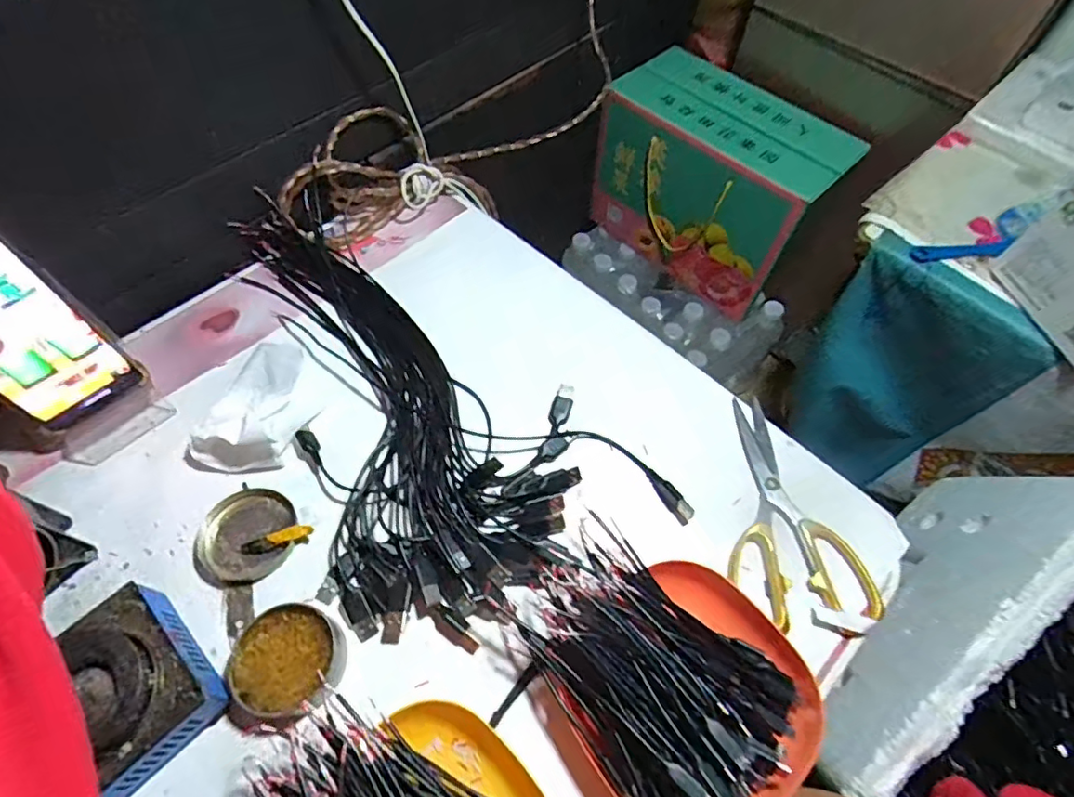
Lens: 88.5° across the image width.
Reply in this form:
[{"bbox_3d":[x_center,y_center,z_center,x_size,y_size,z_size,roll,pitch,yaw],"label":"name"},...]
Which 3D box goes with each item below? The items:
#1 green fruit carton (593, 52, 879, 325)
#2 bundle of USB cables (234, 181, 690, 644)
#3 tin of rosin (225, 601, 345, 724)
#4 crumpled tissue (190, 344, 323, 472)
[{"bbox_3d":[0.261,-0.320,0.837,0.154,0.235,0.327,-40,69,-21],"label":"green fruit carton"},{"bbox_3d":[-0.100,-0.026,0.470,0.240,0.035,0.416,-26,65,-15],"label":"bundle of USB cables"},{"bbox_3d":[-0.158,0.164,0.348,0.063,0.034,0.067,1,61,-1],"label":"tin of rosin"},{"bbox_3d":[-0.221,0.001,0.442,0.072,0.040,0.110,11,61,4],"label":"crumpled tissue"}]

